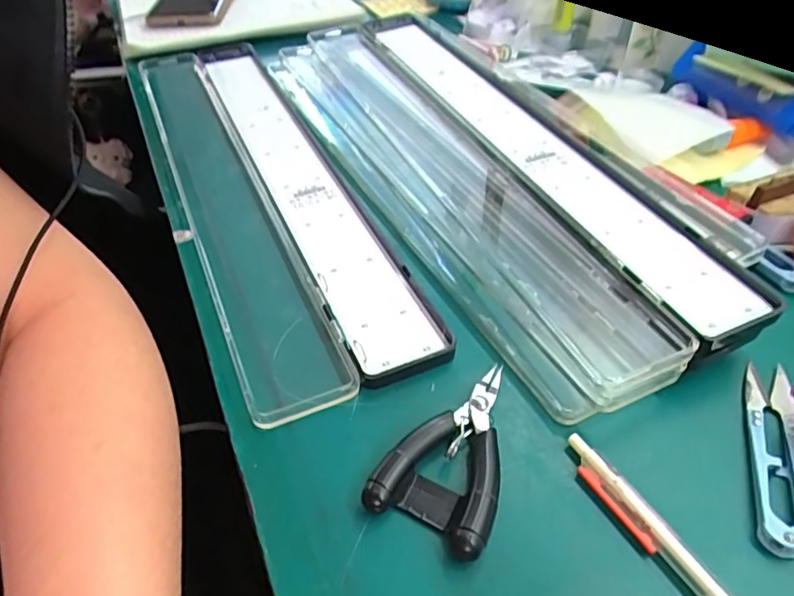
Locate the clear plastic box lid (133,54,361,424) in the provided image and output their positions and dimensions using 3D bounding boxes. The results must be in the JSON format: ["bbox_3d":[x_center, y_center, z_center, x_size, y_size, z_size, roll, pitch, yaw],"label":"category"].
[{"bbox_3d":[-0.130,-0.079,0.401,0.058,0.017,0.409,-19,48,-17],"label":"clear plastic box lid"}]

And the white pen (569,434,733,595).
[{"bbox_3d":[0.117,0.110,0.217,0.013,0.012,0.139,-25,50,-21],"label":"white pen"}]

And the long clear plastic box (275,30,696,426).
[{"bbox_3d":[0.022,-0.089,0.387,0.074,0.034,0.404,-21,49,-18],"label":"long clear plastic box"}]

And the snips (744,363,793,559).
[{"bbox_3d":[0.177,0.070,0.260,0.023,0.016,0.102,16,48,16],"label":"snips"}]

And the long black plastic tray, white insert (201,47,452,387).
[{"bbox_3d":[-0.077,-0.097,0.410,0.057,0.015,0.398,-20,48,-17],"label":"long black plastic tray, white insert"}]

